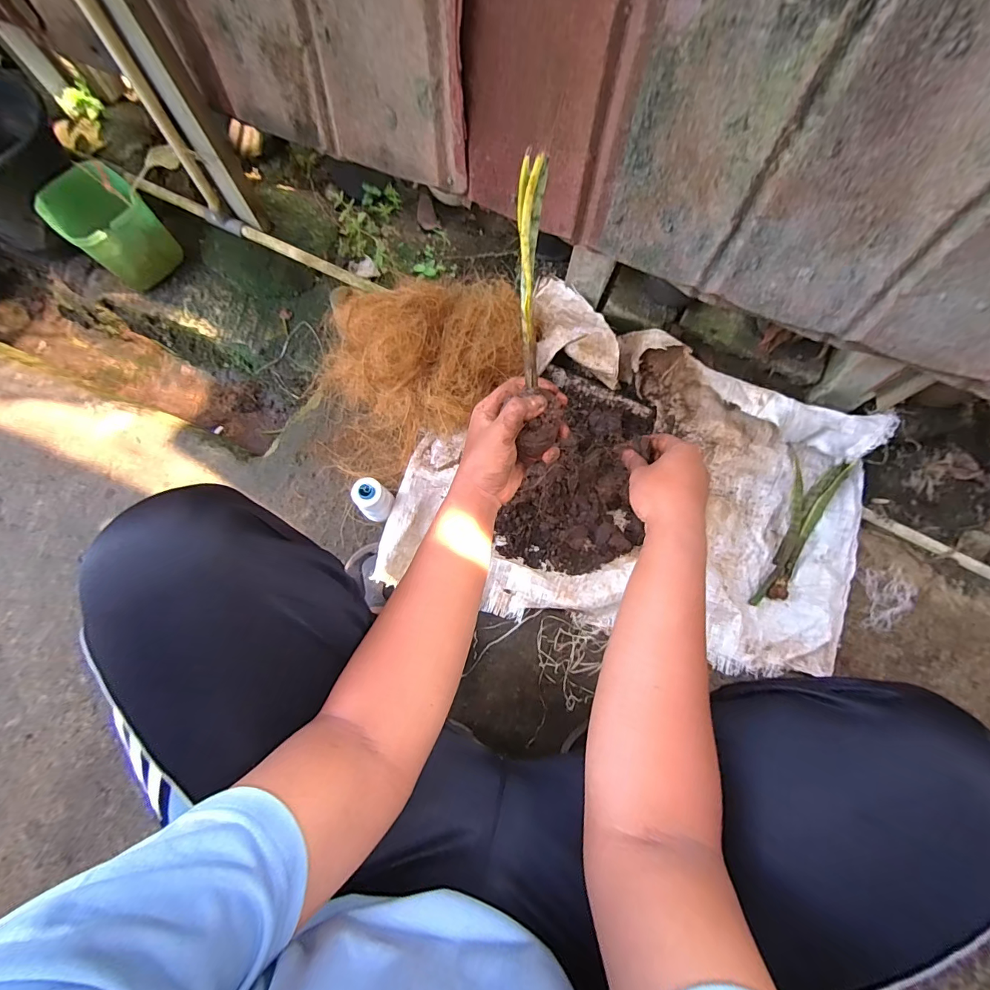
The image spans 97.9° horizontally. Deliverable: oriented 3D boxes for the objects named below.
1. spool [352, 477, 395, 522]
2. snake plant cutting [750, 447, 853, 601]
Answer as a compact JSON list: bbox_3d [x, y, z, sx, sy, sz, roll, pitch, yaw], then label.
[{"bbox_3d":[-0.207,0.010,0.742,0.050,0.109,0.055,0,75,0],"label":"spool"},{"bbox_3d":[0.550,0.061,0.789,0.096,0.028,0.309,27,77,7],"label":"snake plant cutting"}]

